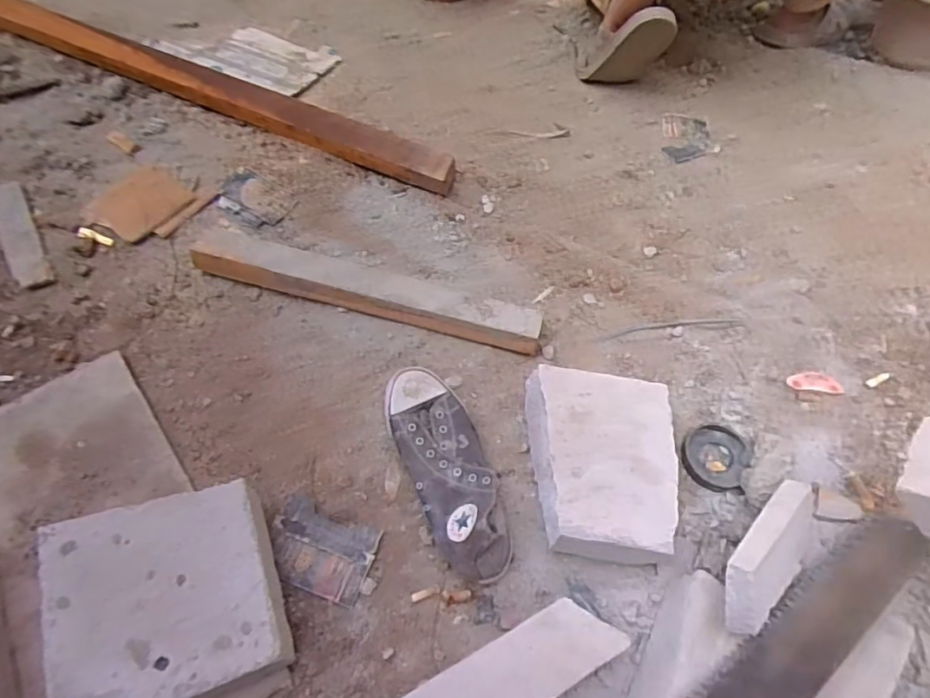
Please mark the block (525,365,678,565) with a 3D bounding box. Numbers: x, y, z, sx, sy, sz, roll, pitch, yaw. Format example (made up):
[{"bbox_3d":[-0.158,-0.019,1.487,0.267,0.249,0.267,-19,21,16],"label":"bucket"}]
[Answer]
[{"bbox_3d":[0.155,0.137,0.677,0.159,0.084,0.211,7,59,0],"label":"block"}]

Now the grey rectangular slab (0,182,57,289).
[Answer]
[{"bbox_3d":[-0.658,-0.171,0.853,0.047,0.010,0.240,-27,64,-20],"label":"grey rectangular slab"}]

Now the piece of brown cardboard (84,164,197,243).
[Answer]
[{"bbox_3d":[-0.490,-0.223,0.872,0.119,0.015,0.129,29,60,13],"label":"piece of brown cardboard"}]

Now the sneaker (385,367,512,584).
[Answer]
[{"bbox_3d":[-0.017,0.136,0.682,0.098,0.075,0.265,-21,62,-15],"label":"sneaker"}]

